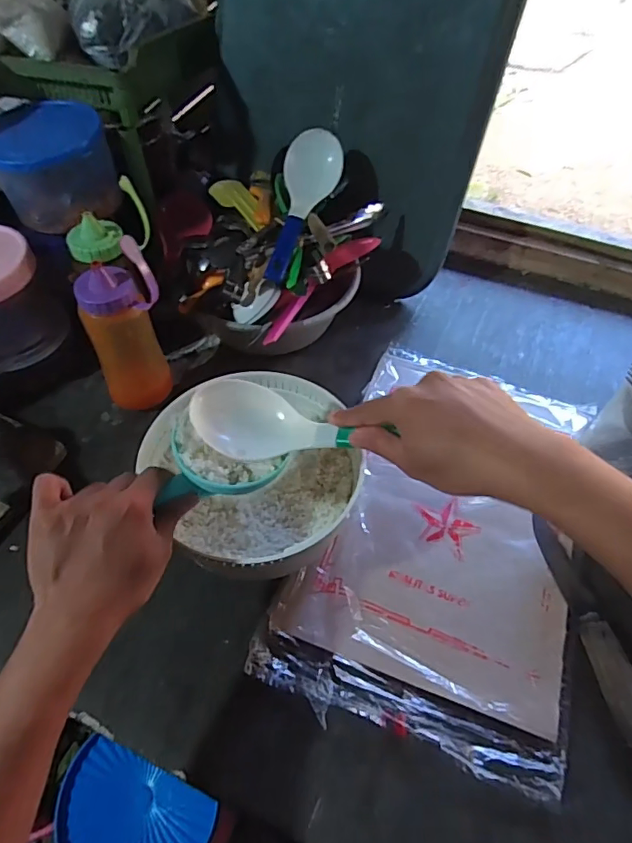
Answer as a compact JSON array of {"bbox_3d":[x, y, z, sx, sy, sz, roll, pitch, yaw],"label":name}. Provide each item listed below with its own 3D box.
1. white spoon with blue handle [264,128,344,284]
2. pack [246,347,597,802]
[{"bbox_3d":[-0.018,-0.255,0.606,0.069,0.038,0.215,10,69,5],"label":"white spoon with blue handle"},{"bbox_3d":[0.145,0.103,0.554,0.268,0.021,0.437,18,54,11],"label":"pack"}]

